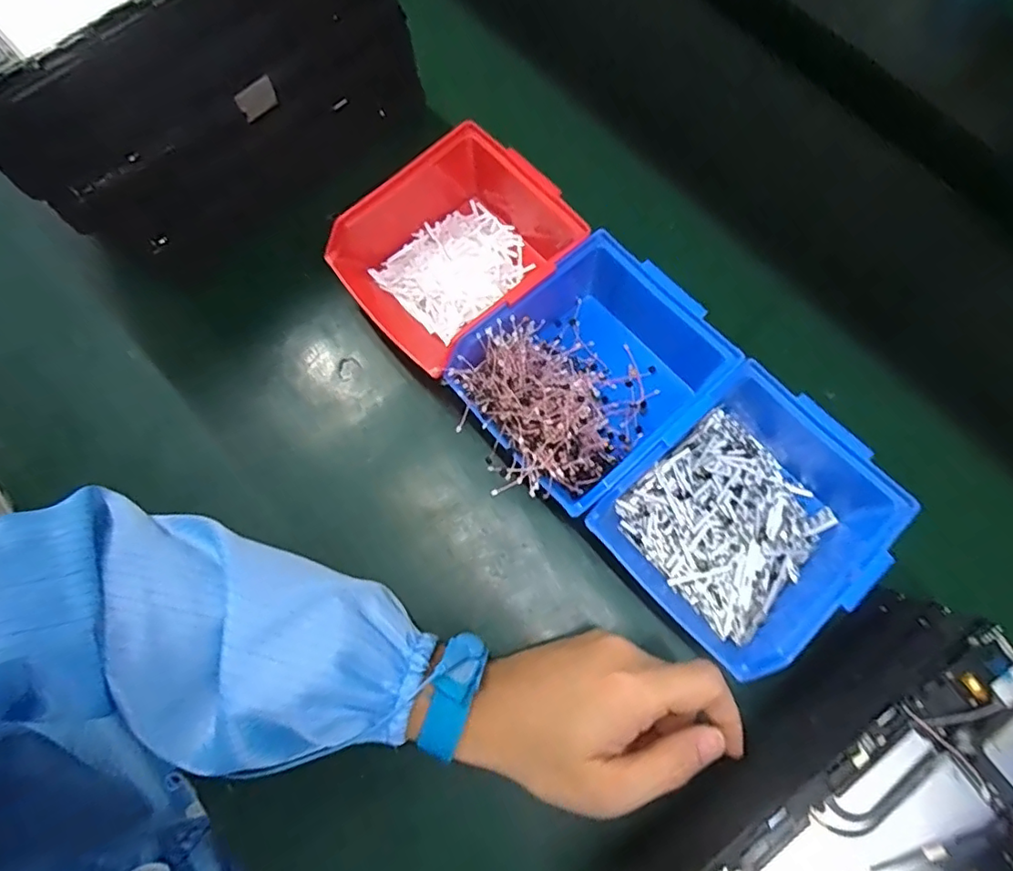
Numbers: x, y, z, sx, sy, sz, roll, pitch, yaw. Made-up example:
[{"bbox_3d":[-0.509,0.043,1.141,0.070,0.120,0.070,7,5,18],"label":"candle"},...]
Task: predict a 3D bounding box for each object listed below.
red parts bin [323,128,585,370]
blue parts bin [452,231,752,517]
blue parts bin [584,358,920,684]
[{"bbox_3d":[-0.022,-0.132,0.391,0.169,0.070,0.111,-38,77,-12],"label":"red parts bin"},{"bbox_3d":[0.052,-0.038,0.355,0.160,0.065,0.122,-39,77,-13],"label":"blue parts bin"},{"bbox_3d":[0.143,0.047,0.335,0.126,0.071,0.144,43,76,12],"label":"blue parts bin"}]

